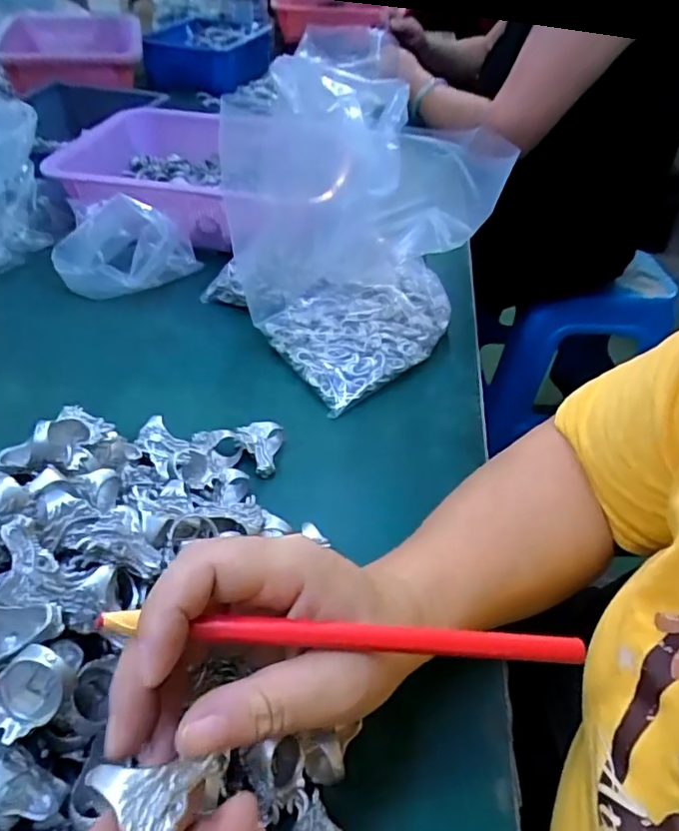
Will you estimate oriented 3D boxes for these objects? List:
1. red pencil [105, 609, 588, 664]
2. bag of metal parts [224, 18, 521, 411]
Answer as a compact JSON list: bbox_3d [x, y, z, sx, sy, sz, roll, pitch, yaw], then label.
[{"bbox_3d":[0.004,0.077,0.199,0.168,0.008,0.009,5,43,-4],"label":"red pencil"},{"bbox_3d":[0.002,-0.156,0.451,0.137,0.193,0.202,-21,48,-23],"label":"bag of metal parts"}]

